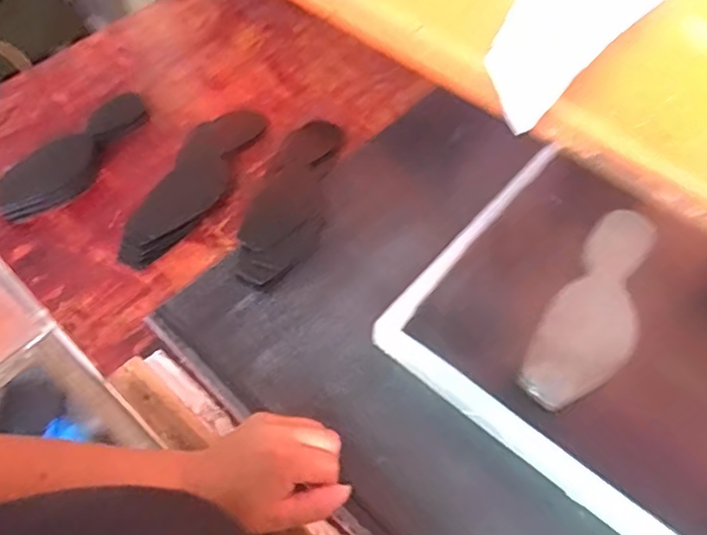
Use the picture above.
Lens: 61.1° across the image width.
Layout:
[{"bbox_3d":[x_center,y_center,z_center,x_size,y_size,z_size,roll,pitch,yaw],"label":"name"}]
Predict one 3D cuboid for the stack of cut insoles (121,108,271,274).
[{"bbox_3d":[-0.163,-0.086,0.615,0.065,0.024,0.209,19,59,13],"label":"stack of cut insoles"}]

